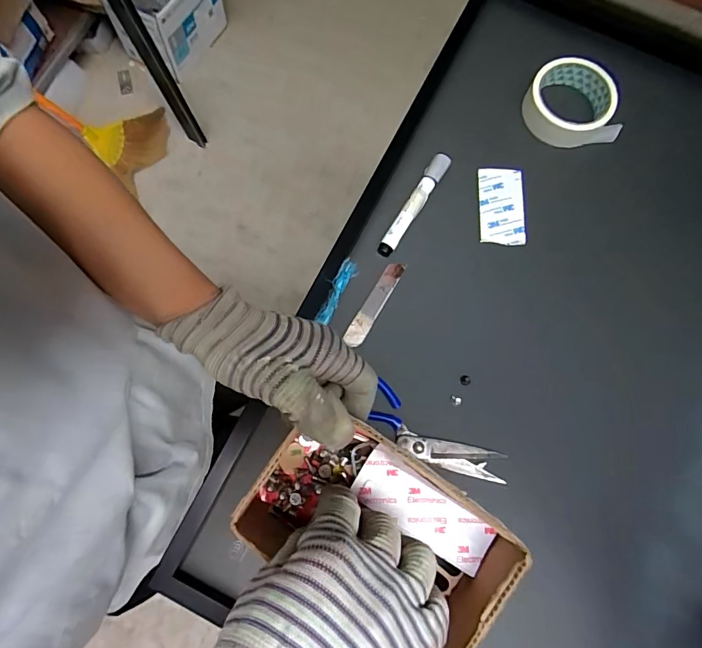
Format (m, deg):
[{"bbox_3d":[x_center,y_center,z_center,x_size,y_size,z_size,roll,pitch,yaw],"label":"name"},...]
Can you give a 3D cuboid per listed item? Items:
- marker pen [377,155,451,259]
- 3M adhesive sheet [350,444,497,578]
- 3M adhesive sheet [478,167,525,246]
[{"bbox_3d":[0.067,-0.129,0.477,0.018,0.017,0.132,32,77,7],"label":"marker pen"},{"bbox_3d":[0.045,0.117,0.277,0.090,0.006,0.035,34,84,7],"label":"3M adhesive sheet"},{"bbox_3d":[0.169,-0.131,0.495,0.049,0.008,0.089,3,76,0],"label":"3M adhesive sheet"}]

